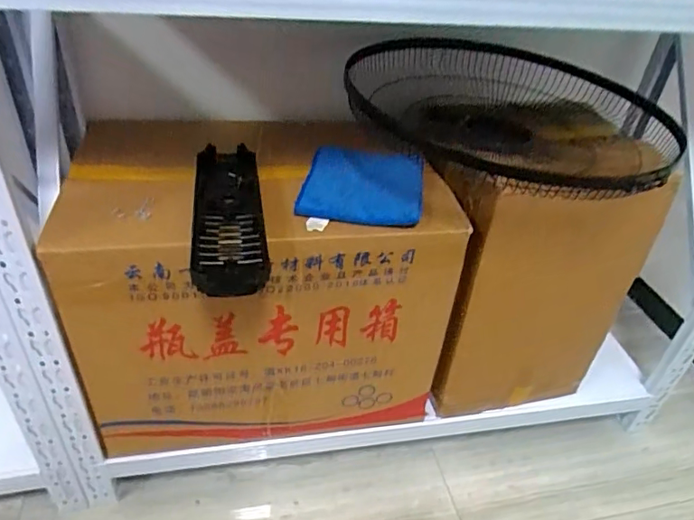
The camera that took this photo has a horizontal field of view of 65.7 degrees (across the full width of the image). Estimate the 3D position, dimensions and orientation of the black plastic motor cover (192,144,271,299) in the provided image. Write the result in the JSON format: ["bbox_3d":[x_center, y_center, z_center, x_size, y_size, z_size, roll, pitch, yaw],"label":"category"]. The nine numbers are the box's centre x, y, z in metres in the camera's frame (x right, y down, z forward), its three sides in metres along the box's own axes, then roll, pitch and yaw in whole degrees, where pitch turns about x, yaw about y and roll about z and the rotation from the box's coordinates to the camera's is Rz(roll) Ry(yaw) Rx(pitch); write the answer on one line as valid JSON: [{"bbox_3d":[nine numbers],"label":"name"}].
[{"bbox_3d":[-0.168,-0.072,0.753,0.094,0.036,0.370,-4,38,-11],"label":"black plastic motor cover"}]

